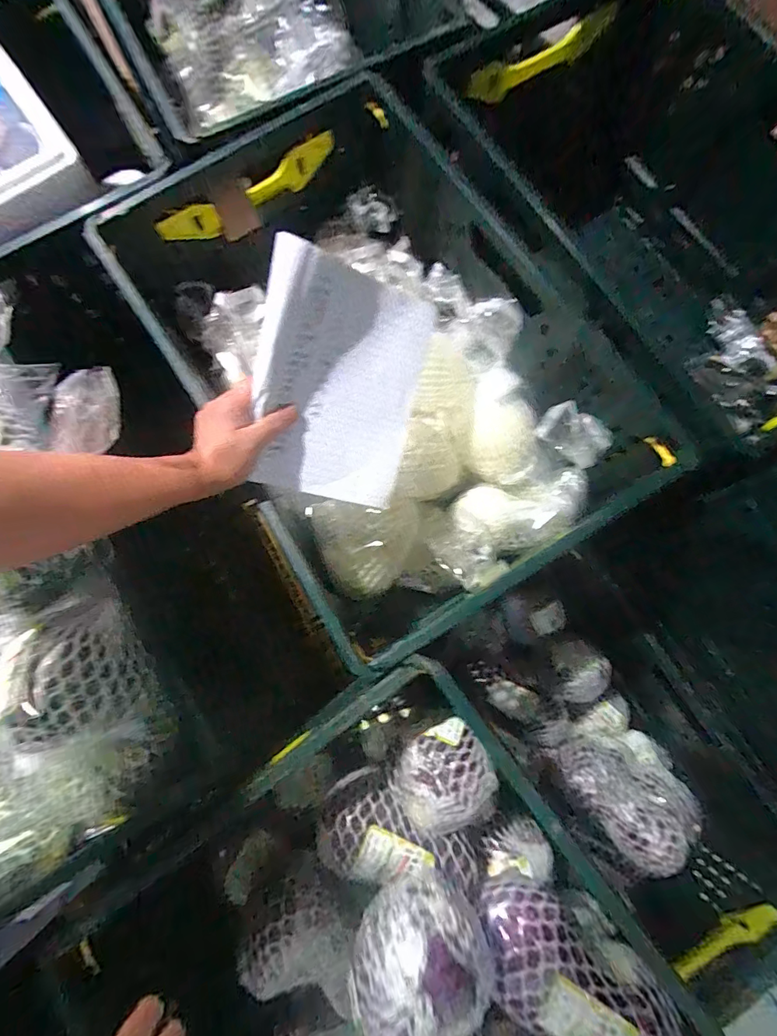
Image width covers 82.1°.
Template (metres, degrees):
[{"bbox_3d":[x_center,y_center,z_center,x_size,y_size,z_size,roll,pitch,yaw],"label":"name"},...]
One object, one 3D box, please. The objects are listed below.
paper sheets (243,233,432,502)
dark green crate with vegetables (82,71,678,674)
[{"bbox_3d":[-0.046,-0.122,0.426,0.162,0.027,0.206,8,103,-31],"label":"paper sheets"},{"bbox_3d":[-0.014,-0.192,0.586,0.435,0.221,0.596,-30,78,-6],"label":"dark green crate with vegetables"}]

